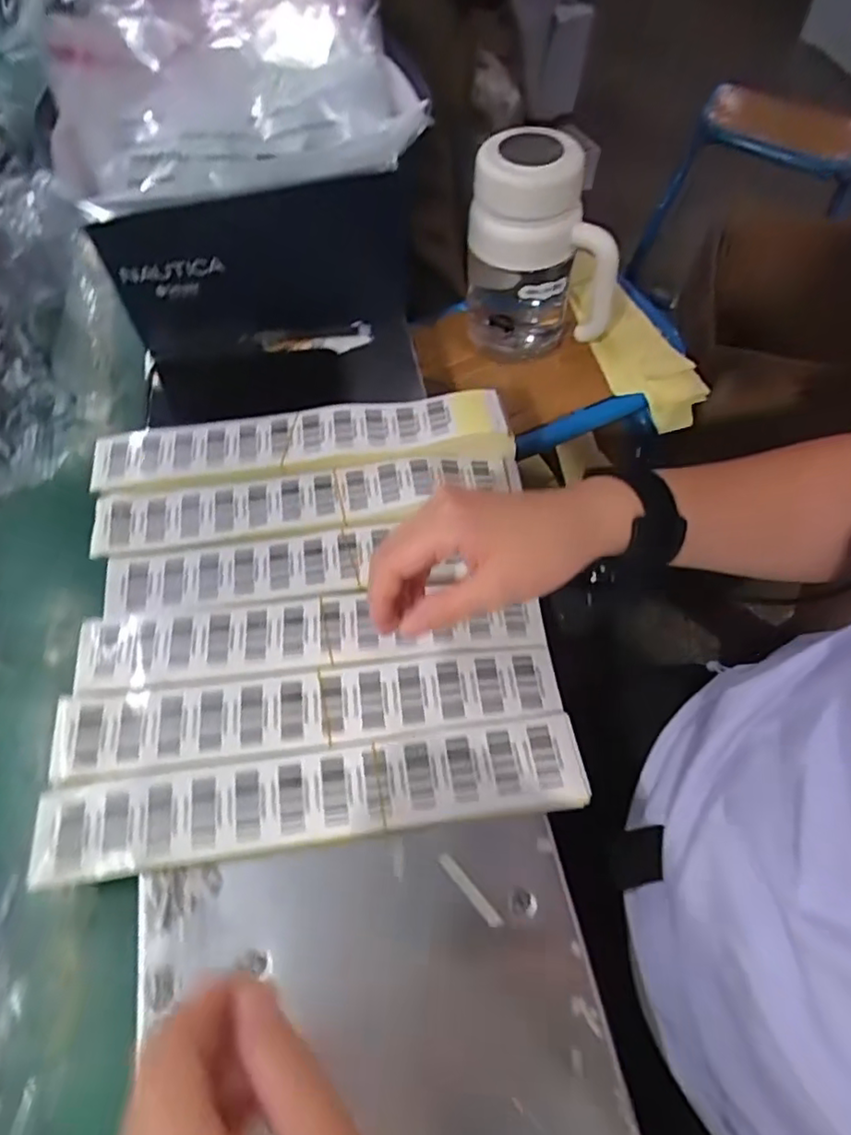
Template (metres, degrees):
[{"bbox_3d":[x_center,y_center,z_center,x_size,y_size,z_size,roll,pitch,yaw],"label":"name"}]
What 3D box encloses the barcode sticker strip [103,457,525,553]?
[{"bbox_3d":[-0.086,-0.053,0.492,0.329,0.017,0.056,-8,59,-6],"label":"barcode sticker strip"}]

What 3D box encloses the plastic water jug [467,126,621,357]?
[{"bbox_3d":[0.109,-0.299,0.603,0.137,0.192,0.094,1,58,0],"label":"plastic water jug"}]

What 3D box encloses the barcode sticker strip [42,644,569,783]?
[{"bbox_3d":[-0.075,0.092,0.409,0.320,0.009,0.051,-6,58,-3],"label":"barcode sticker strip"}]

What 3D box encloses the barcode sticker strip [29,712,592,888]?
[{"bbox_3d":[-0.064,0.136,0.371,0.315,0.005,0.051,-8,61,-4],"label":"barcode sticker strip"}]

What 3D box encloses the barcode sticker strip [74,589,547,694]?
[{"bbox_3d":[-0.079,0.043,0.439,0.319,0.008,0.055,-6,59,-2],"label":"barcode sticker strip"}]

